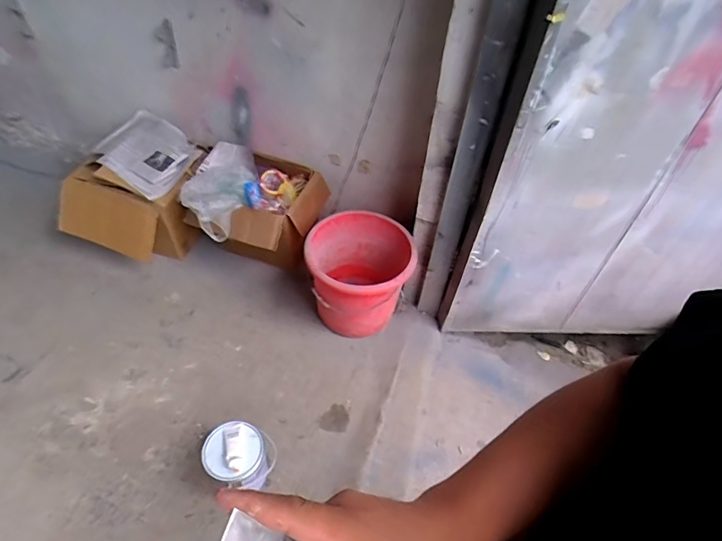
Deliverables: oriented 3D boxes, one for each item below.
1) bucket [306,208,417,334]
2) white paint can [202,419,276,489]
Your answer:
[{"bbox_3d":[0.009,0.019,1.588,0.363,0.316,0.339,3,45,-3],"label":"bucket"},{"bbox_3d":[-0.333,0.511,1.188,0.159,0.169,0.153,3,45,-3],"label":"white paint can"}]

